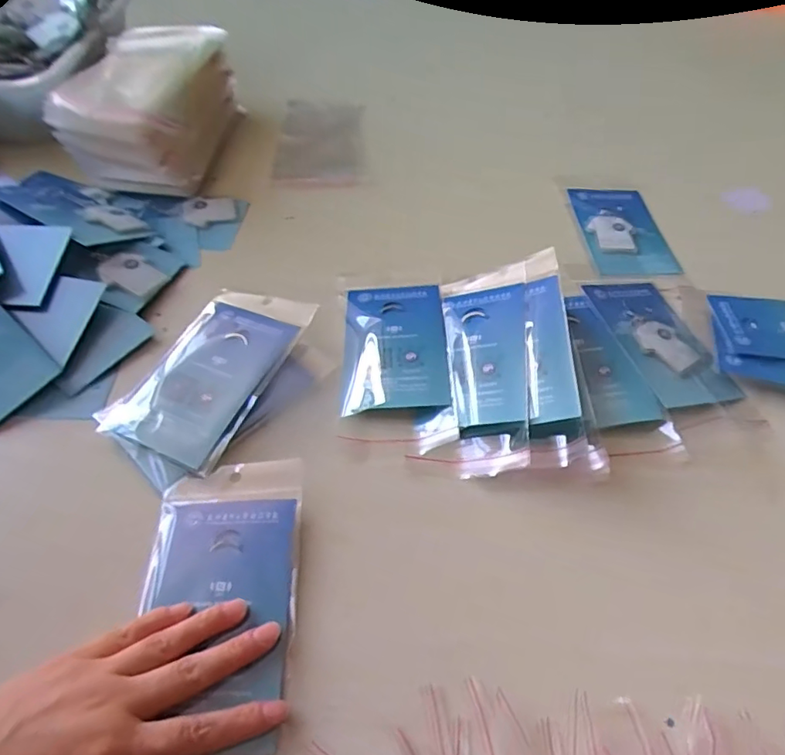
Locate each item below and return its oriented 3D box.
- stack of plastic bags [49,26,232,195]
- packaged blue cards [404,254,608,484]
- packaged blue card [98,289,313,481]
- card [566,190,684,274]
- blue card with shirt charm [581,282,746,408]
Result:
[{"bbox_3d":[-0.260,-0.298,0.620,0.134,0.087,0.212,7,51,5],"label":"stack of plastic bags"},{"bbox_3d":[0.084,-0.014,0.427,0.106,0.016,0.191,-11,50,14],"label":"packaged blue cards"},{"bbox_3d":[-0.138,-0.010,0.427,0.099,0.012,0.162,17,53,13],"label":"packaged blue card"},{"bbox_3d":[0.231,-0.149,0.565,0.082,0.008,0.137,-1,51,-2],"label":"card"},{"bbox_3d":[0.217,-0.032,0.456,0.072,0.010,0.135,-11,52,-9],"label":"blue card with shirt charm"}]

